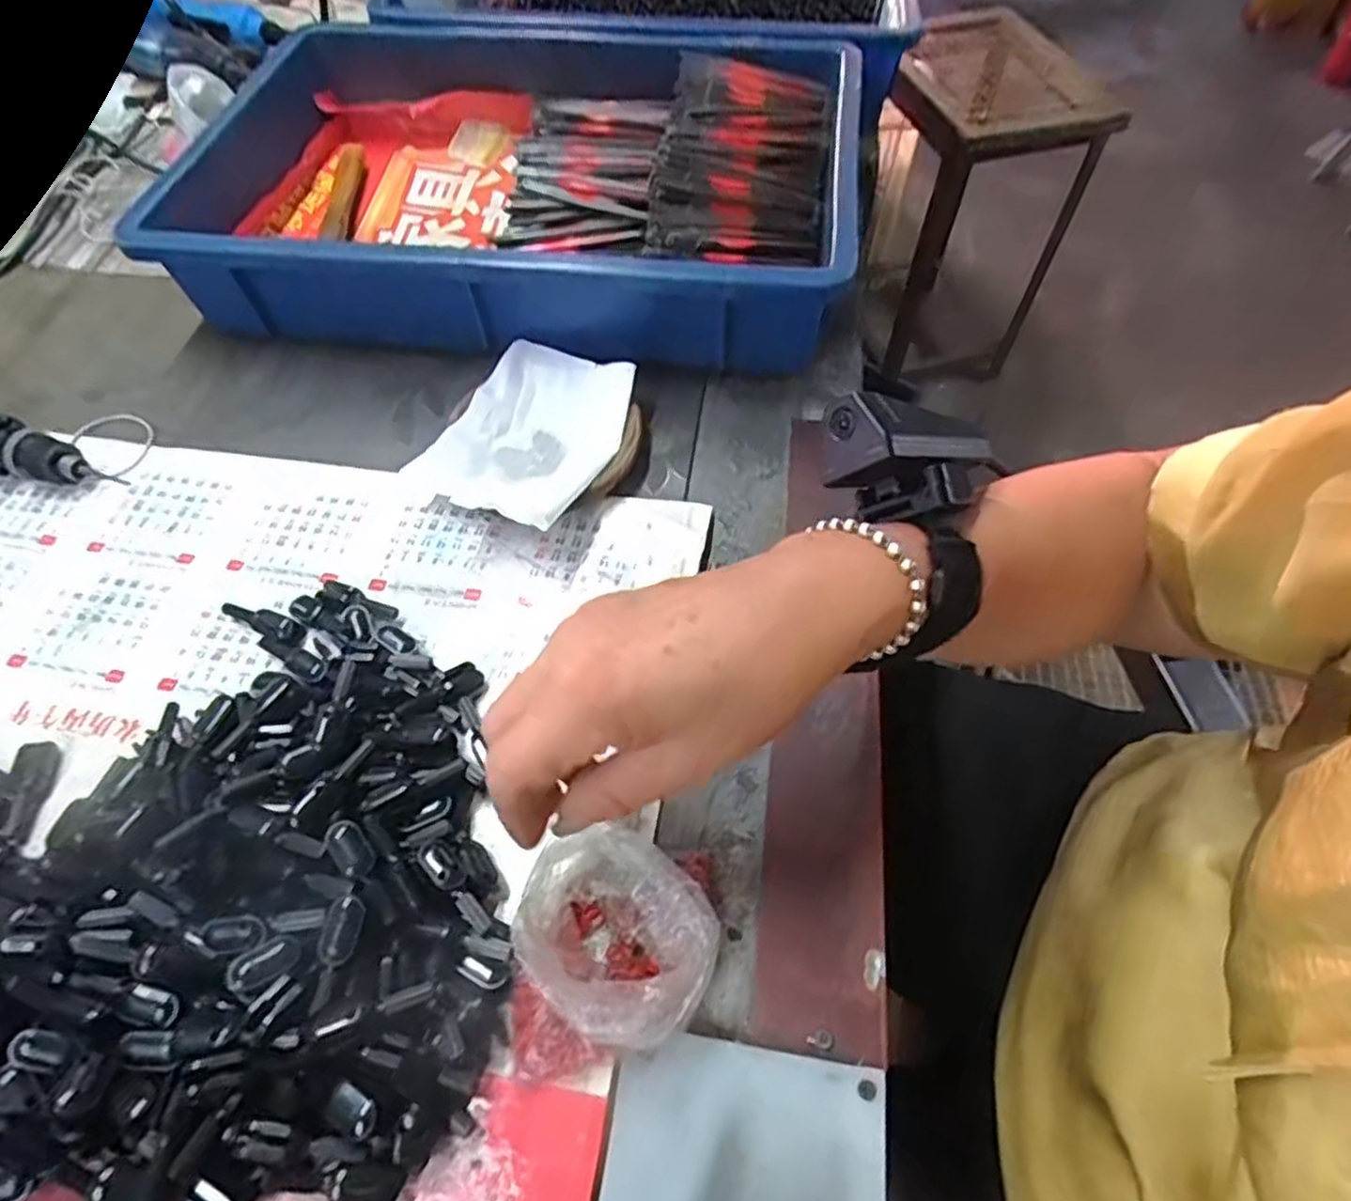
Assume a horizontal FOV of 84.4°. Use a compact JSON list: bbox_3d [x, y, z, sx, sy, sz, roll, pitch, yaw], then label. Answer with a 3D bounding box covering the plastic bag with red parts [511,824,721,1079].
[{"bbox_3d":[-0.023,0.128,0.279,0.078,0.038,0.084,-4,58,-1],"label":"plastic bag with red parts"}]

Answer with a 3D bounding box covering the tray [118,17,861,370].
[{"bbox_3d":[-0.095,-0.295,0.517,0.412,0.079,0.303,8,59,6],"label":"tray"}]

